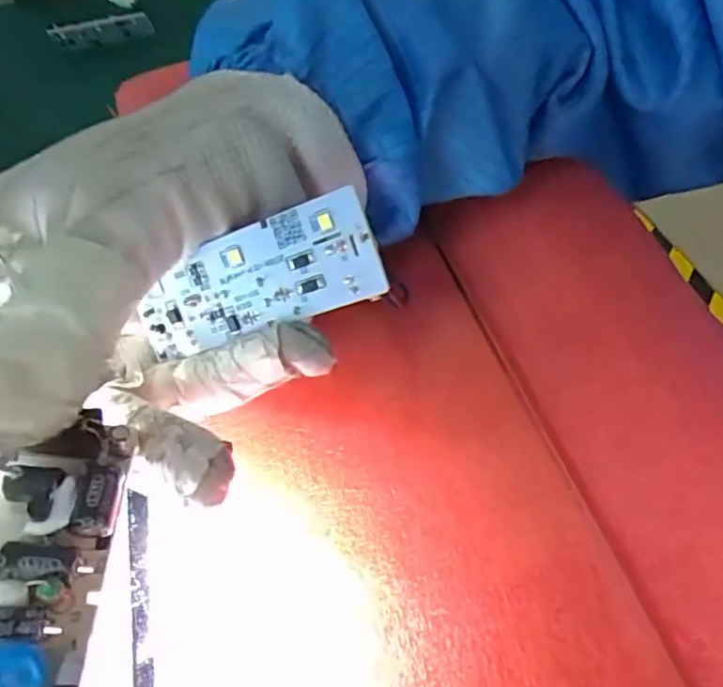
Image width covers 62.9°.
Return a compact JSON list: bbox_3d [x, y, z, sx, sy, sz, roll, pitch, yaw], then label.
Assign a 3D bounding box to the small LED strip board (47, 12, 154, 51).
[{"bbox_3d":[-0.175,-0.211,0.399,0.067,0.017,0.007,-8,52,-2],"label":"small LED strip board"}]

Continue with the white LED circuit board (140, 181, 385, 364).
[{"bbox_3d":[-0.026,-0.015,0.139,0.061,0.023,0.004,-14,9,20],"label":"white LED circuit board"}]

